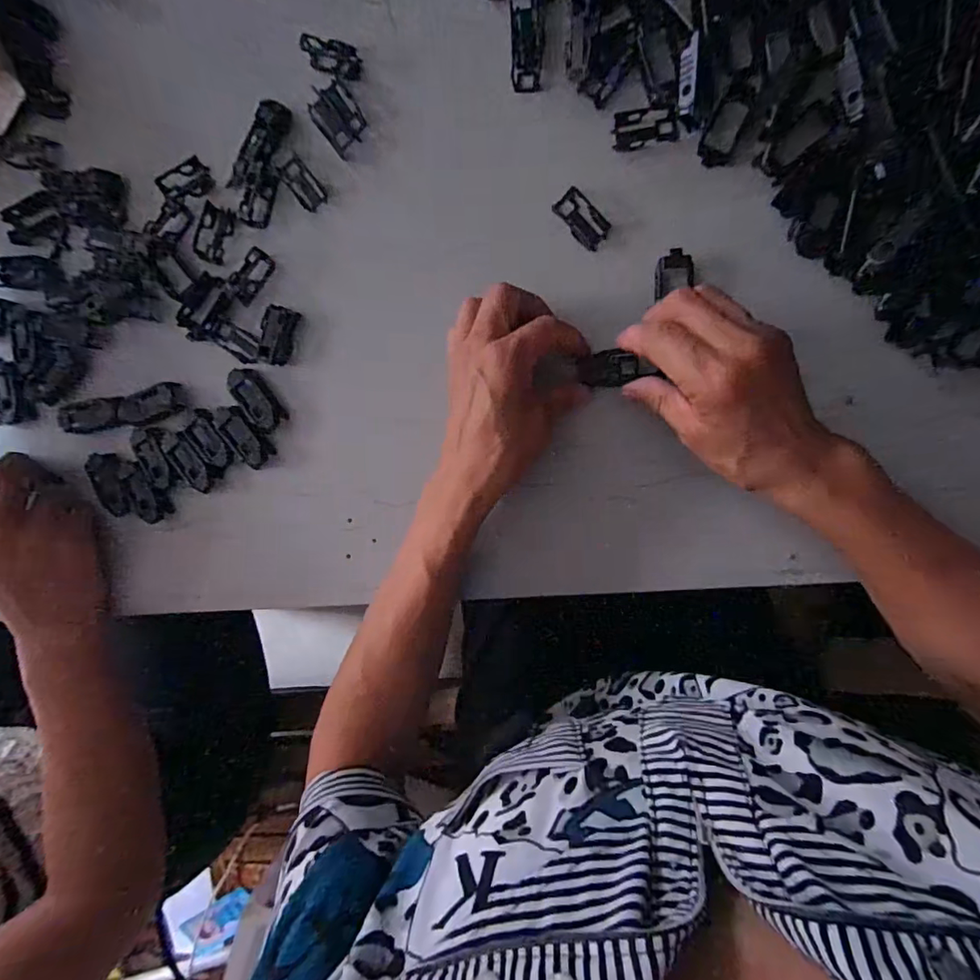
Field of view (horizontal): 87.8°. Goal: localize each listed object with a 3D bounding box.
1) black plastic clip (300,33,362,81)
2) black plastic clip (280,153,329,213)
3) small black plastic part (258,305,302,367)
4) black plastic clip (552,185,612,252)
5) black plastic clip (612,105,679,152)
[{"bbox_3d":[-0.109,-0.298,0.350,0.041,0.011,0.016,17,94,-7],"label":"black plastic clip"},{"bbox_3d":[-0.133,-0.219,0.366,0.019,0.004,0.037,-38,87,7],"label":"black plastic clip"},{"bbox_3d":[-0.155,-0.112,0.369,0.024,0.006,0.041,17,94,6],"label":"small black plastic part"},{"bbox_3d":[0.061,-0.180,0.338,0.040,0.008,0.021,45,97,4],"label":"black plastic clip"},{"bbox_3d":[0.101,-0.235,0.330,0.040,0.006,0.021,-4,92,7],"label":"black plastic clip"}]

